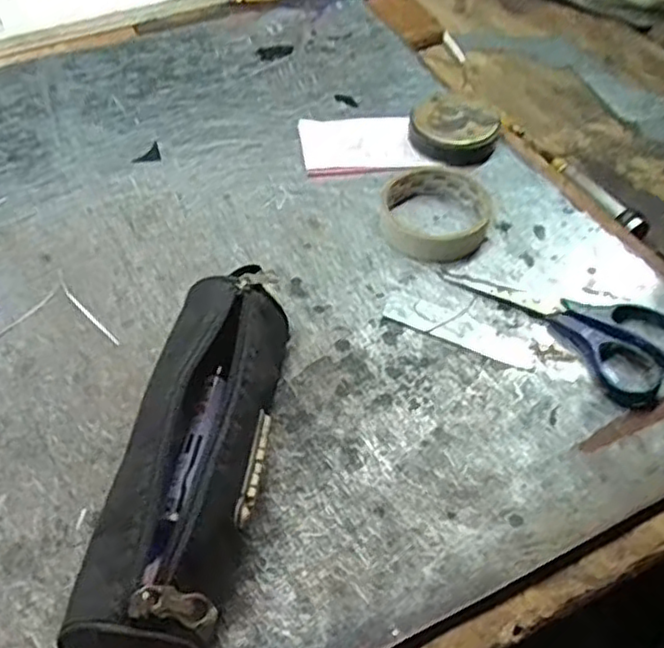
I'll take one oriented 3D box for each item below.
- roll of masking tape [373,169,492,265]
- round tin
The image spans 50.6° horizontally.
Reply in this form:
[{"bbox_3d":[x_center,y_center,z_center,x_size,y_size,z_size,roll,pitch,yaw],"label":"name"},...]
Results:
[{"bbox_3d":[0.078,-0.088,0.542,0.084,0.023,0.087,1,51,-1],"label":"roll of masking tape"},{"bbox_3d":[0.102,-0.171,0.608,0.068,0.028,0.079,-28,57,-23],"label":"round tin"}]

